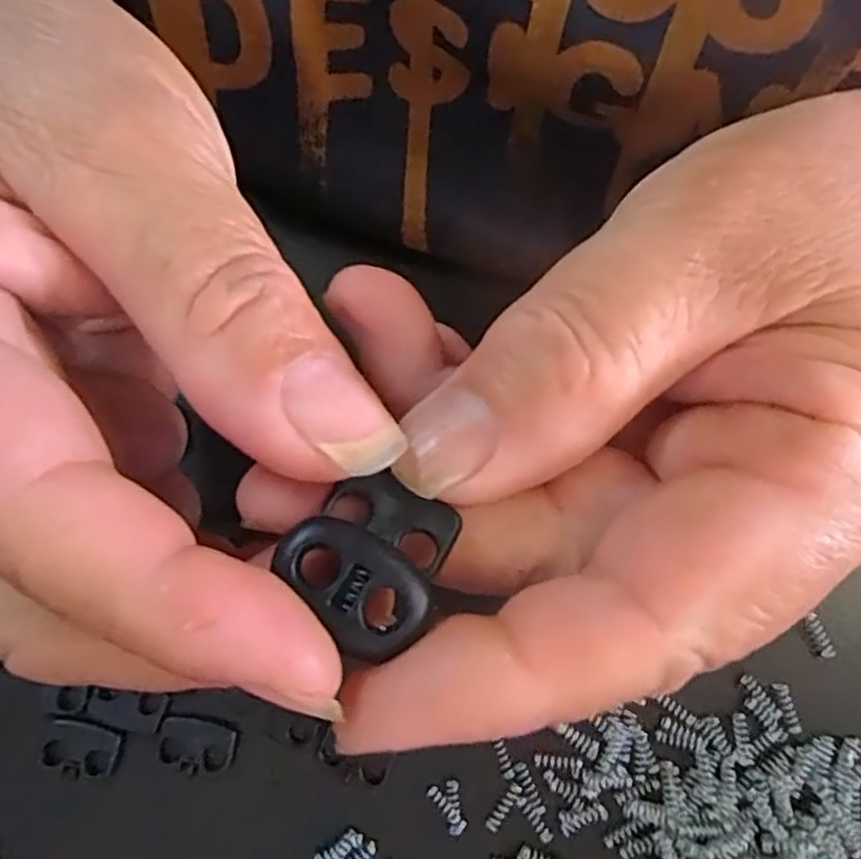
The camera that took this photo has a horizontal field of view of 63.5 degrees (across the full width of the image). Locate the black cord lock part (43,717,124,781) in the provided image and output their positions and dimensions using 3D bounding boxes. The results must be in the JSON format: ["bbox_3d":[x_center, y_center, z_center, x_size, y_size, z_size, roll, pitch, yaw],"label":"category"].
[{"bbox_3d":[-0.082,0.075,0.162,0.017,0.004,0.012,8,77,2],"label":"black cord lock part"}]

